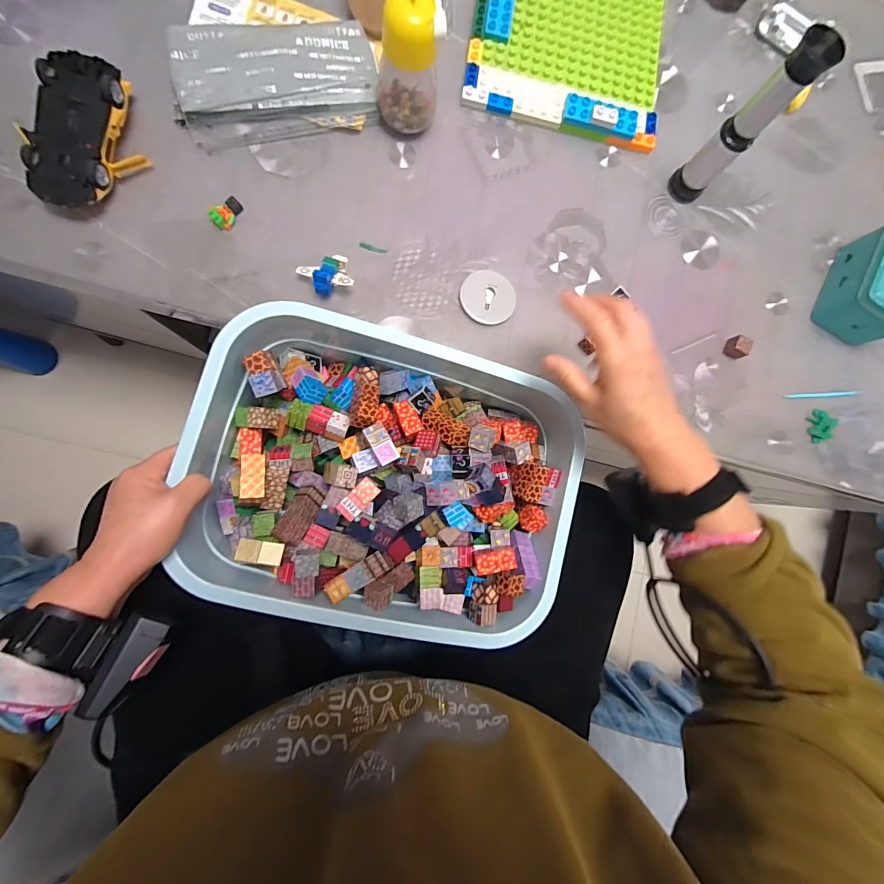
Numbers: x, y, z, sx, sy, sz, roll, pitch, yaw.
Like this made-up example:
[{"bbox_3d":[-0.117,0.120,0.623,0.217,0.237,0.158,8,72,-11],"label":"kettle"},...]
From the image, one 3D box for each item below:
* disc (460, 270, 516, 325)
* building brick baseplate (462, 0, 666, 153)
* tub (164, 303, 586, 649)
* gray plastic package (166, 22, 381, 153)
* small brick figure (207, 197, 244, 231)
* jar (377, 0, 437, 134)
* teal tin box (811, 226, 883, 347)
[{"bbox_3d":[0.055,-0.172,0.474,0.065,0.007,0.063,0,87,-9],"label":"disc"},{"bbox_3d":[0.168,-0.521,0.505,0.252,0.028,0.252,9,86,-8],"label":"building brick baseplate"},{"bbox_3d":[-0.047,0.034,0.421,0.370,0.098,0.306,13,85,-8],"label":"tub"},{"bbox_3d":[-0.181,-0.399,0.443,0.213,0.012,0.111,-10,108,-10],"label":"gray plastic package"},{"bbox_3d":[-0.236,-0.251,0.434,0.021,0.015,0.036,27,83,-6],"label":"small brick figure"},{"bbox_3d":[-0.034,-0.404,0.422,0.064,0.129,0.065,0,87,-9],"label":"jar"},{"bbox_3d":[0.557,-0.201,0.508,0.078,0.079,0.131,26,83,-7],"label":"teal tin box"}]

